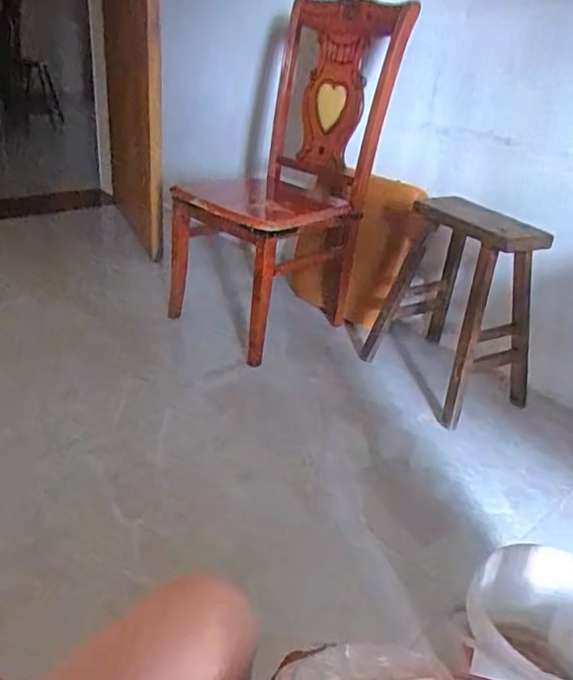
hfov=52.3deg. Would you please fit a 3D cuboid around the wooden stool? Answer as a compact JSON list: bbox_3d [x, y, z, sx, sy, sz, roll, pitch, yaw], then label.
[{"bbox_3d":[0.498,-0.116,1.713,0.337,0.528,0.476,-11,33,-27],"label":"wooden stool"}]

